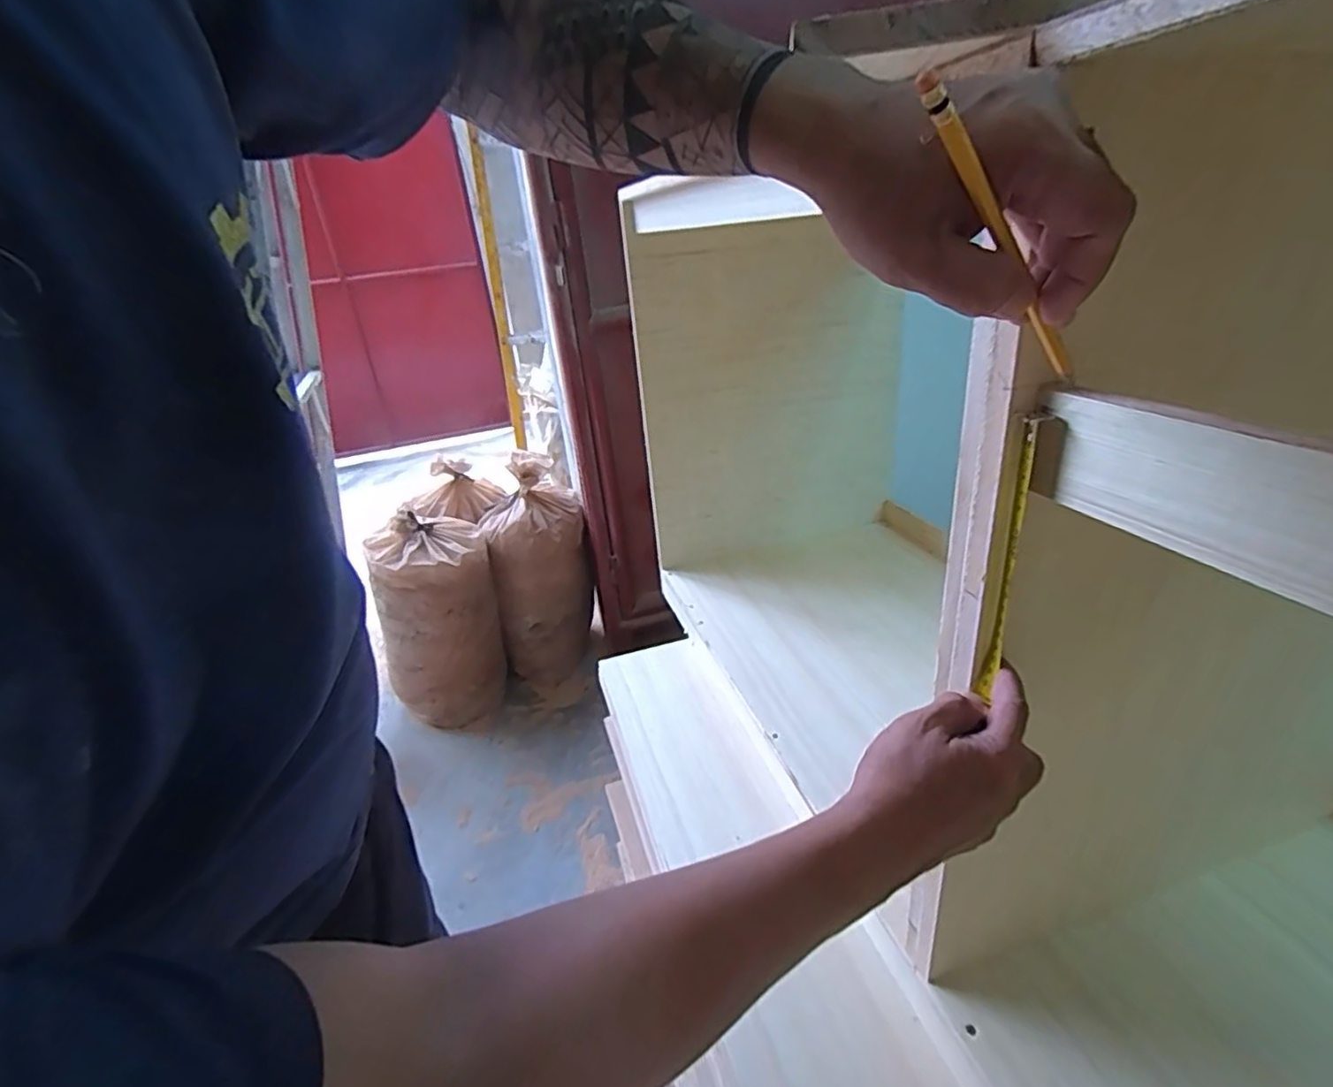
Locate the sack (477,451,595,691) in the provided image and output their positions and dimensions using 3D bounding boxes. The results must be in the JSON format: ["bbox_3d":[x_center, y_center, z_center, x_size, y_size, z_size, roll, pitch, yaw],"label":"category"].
[{"bbox_3d":[-0.351,0.090,1.810,0.266,0.593,0.271,-6,27,1],"label":"sack"}]

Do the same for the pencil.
[{"bbox_3d":[0.145,-0.123,0.268,0.008,0.169,0.006,-54,36,1],"label":"pencil"}]

